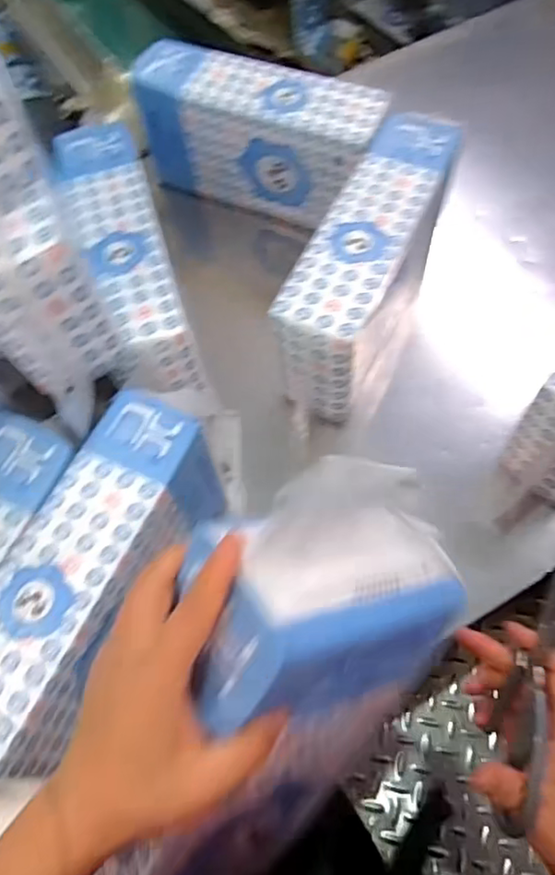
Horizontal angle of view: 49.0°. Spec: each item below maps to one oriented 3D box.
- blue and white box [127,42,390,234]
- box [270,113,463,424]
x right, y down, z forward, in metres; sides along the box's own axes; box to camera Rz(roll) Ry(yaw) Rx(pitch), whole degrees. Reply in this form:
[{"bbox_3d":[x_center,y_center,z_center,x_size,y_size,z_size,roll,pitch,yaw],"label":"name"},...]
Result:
[{"bbox_3d":[-0.021,-0.384,0.797,0.308,0.156,0.096,23,67,14],"label":"blue and white box"},{"bbox_3d":[0.099,-0.188,0.698,0.090,0.166,0.319,22,66,14],"label":"box"}]

